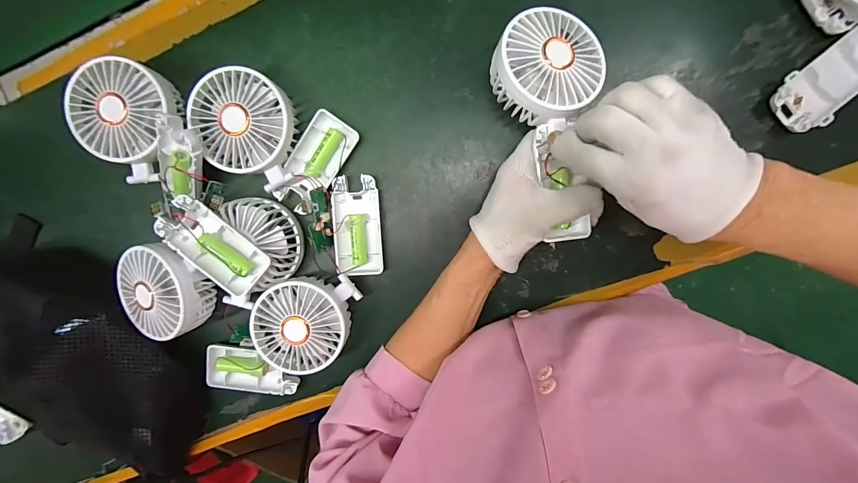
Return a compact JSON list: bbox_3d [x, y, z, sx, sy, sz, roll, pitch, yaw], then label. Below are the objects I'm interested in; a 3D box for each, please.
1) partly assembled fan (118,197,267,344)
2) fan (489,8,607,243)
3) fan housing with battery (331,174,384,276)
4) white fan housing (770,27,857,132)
[{"bbox_3d":[-0.221,0.030,0.330,0.141,0.039,0.109,-43,91,6],"label":"partly assembled fan"},{"bbox_3d":[0.101,-0.092,0.295,0.086,0.043,0.180,-6,85,-10],"label":"fan"},{"bbox_3d":[-0.069,-0.015,0.352,0.044,0.019,0.093,-2,98,4],"label":"fan housing with battery"},{"bbox_3d":[0.343,-0.138,0.311,0.095,0.015,0.050,-43,93,8],"label":"white fan housing"}]

